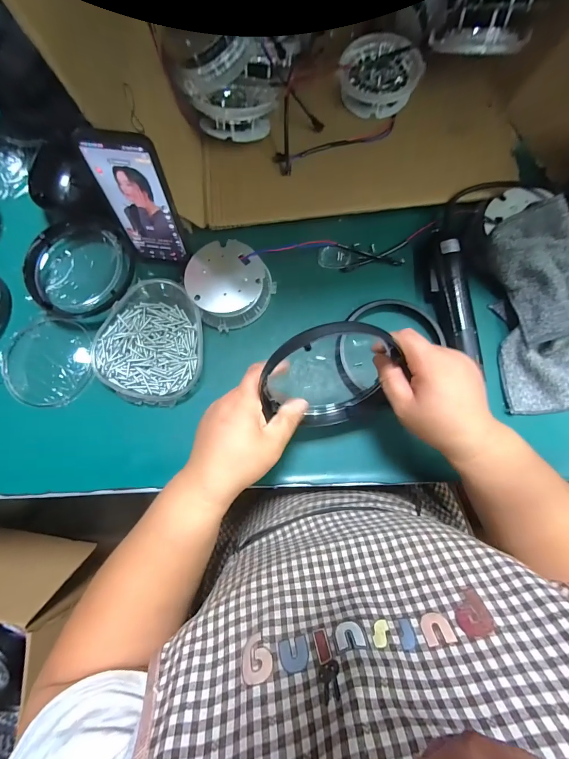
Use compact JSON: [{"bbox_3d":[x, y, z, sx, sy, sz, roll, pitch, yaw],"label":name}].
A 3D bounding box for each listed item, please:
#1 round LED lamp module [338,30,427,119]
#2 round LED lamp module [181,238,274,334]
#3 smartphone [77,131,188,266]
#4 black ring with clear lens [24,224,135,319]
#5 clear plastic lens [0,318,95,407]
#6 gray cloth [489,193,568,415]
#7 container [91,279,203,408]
[{"bbox_3d":[0.134,-0.434,0.468,0.105,0.032,0.101,-1,78,3],"label":"round LED lamp module"},{"bbox_3d":[-0.069,-0.124,0.429,0.101,0.039,0.103,-1,78,3],"label":"round LED lamp module"},{"bbox_3d":[-0.161,-0.198,0.380,0.077,0.155,0.013,7,68,0],"label":"smartphone"},{"bbox_3d":[-0.269,-0.144,0.437,0.134,0.032,0.126,-1,78,3],"label":"black ring with clear lens"},{"bbox_3d":[-0.309,-0.024,0.429,0.123,0.019,0.113,7,79,4],"label":"clear plastic lens"},{"bbox_3d":[0.320,-0.086,0.393,0.121,0.057,0.246,-8,93,1],"label":"gray cloth"},{"bbox_3d":[-0.172,-0.048,0.424,0.141,0.036,0.156,5,79,4],"label":"container"}]

